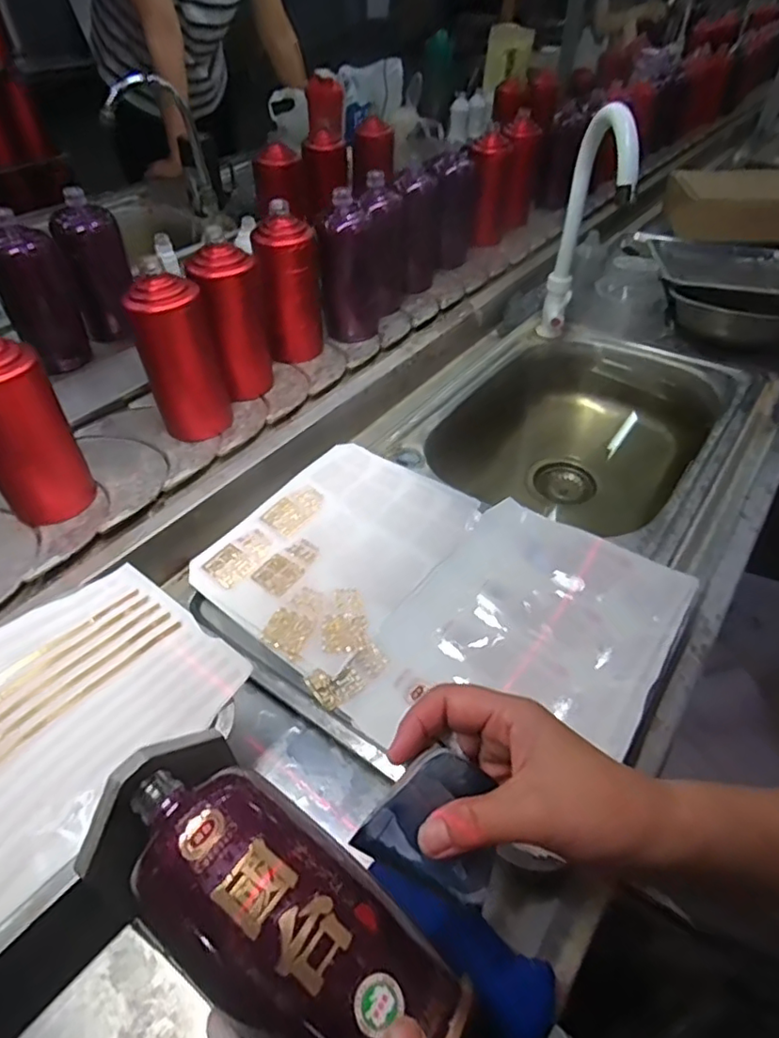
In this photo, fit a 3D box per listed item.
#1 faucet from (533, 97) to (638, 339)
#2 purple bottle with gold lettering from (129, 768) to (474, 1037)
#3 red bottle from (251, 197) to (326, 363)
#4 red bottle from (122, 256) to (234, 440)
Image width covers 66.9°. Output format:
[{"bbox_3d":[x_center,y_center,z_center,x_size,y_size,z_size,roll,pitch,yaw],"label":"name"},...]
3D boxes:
[{"bbox_3d":[0.249,-0.352,0.766,0.040,0.309,0.182,-2,49,1],"label":"faucet"},{"bbox_3d":[-0.053,0.181,0.275,0.182,0.056,0.077,28,56,24],"label":"purple bottle with gold lettering"},{"bbox_3d":[-0.126,-0.300,0.764,0.078,0.170,0.062,-8,50,-4],"label":"red bottle"},{"bbox_3d":[-0.229,-0.177,0.644,0.079,0.172,0.062,-16,51,-11],"label":"red bottle"}]

